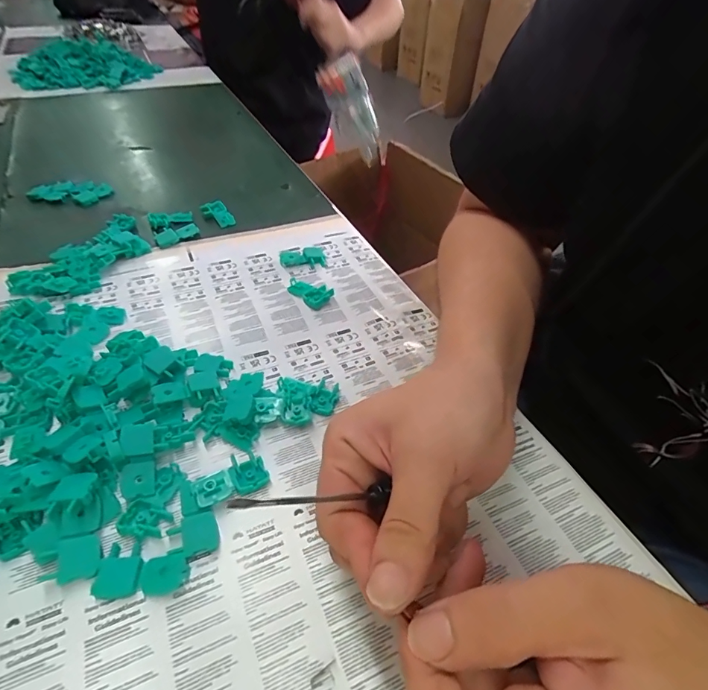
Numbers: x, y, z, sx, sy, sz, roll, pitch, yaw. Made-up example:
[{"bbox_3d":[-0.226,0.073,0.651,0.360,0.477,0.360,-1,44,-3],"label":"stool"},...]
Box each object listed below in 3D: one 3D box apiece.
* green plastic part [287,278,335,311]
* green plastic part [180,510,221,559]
[{"bbox_3d":[-0.040,-0.049,0.384,0.025,0.010,0.045,-33,55,-32],"label":"green plastic part"},{"bbox_3d":[-0.083,0.102,0.232,0.018,0.005,0.021,-16,48,-20],"label":"green plastic part"}]

